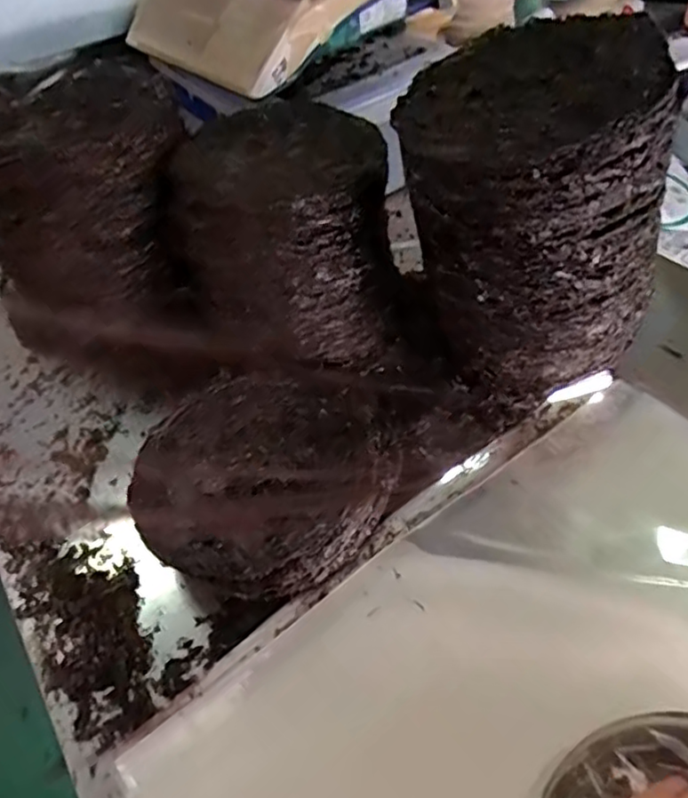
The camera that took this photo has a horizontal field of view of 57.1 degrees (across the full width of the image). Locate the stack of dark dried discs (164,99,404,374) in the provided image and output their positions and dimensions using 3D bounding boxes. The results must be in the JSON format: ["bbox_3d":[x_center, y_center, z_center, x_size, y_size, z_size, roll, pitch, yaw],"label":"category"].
[{"bbox_3d":[-0.054,-0.168,0.658,0.203,0.200,0.215,-7,49,1],"label":"stack of dark dried discs"}]

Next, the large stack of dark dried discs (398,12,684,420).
[{"bbox_3d":[0.161,-0.146,0.569,0.206,0.287,0.198,-3,50,4],"label":"large stack of dark dried discs"}]

